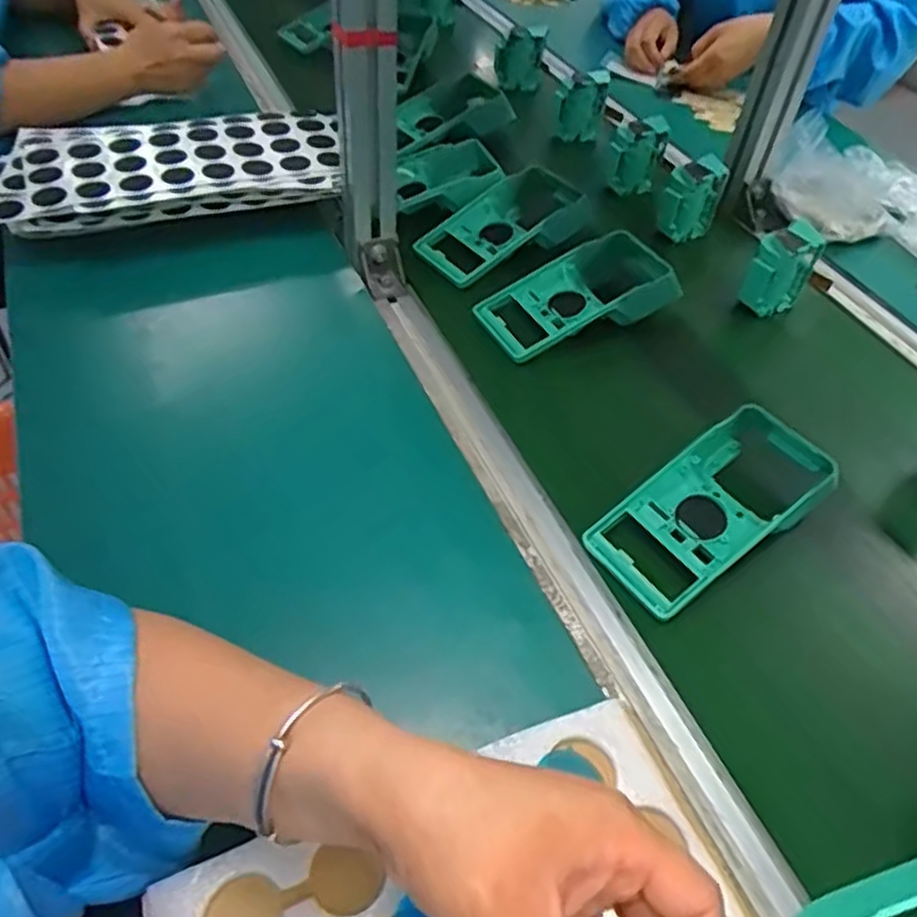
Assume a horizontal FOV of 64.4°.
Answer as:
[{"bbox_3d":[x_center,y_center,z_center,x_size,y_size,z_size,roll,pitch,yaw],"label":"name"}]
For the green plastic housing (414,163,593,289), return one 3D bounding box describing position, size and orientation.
[{"bbox_3d":[0.056,-0.236,0.738,0.209,0.045,0.106,-30,58,-28],"label":"green plastic housing"}]

